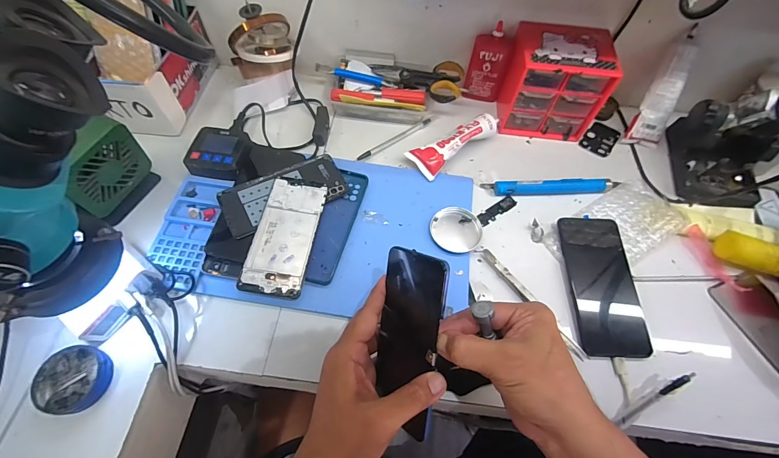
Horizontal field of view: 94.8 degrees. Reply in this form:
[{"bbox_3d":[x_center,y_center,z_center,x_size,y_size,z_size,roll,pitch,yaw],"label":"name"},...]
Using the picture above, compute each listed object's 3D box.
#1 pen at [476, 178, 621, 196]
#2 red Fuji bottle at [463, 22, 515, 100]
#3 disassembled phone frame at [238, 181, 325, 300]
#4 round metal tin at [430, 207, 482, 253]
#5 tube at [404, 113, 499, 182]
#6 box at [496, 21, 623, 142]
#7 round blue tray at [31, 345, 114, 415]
[{"bbox_3d":[0.226,-0.059,0.497,0.179,0.017,0.021,-2,61,-3],"label":"pen"},{"bbox_3d":[0.150,-0.247,0.545,0.053,0.115,0.022,5,61,1],"label":"red Fuji bottle"},{"bbox_3d":[-0.126,0.006,0.431,0.070,0.005,0.150,8,61,1],"label":"disassembled phone frame"},{"bbox_3d":[0.084,0.002,0.457,0.061,0.017,0.054,0,61,-2],"label":"round metal tin"},{"bbox_3d":[0.094,-0.125,0.515,0.134,0.033,0.051,-33,67,-19],"label":"tube"},{"bbox_3d":[0.236,-0.215,0.527,0.125,0.118,0.109,5,61,1],"label":"box"},{"bbox_3d":[-0.318,0.150,0.360,0.065,0.020,0.061,2,61,-1],"label":"round blue tray"}]

